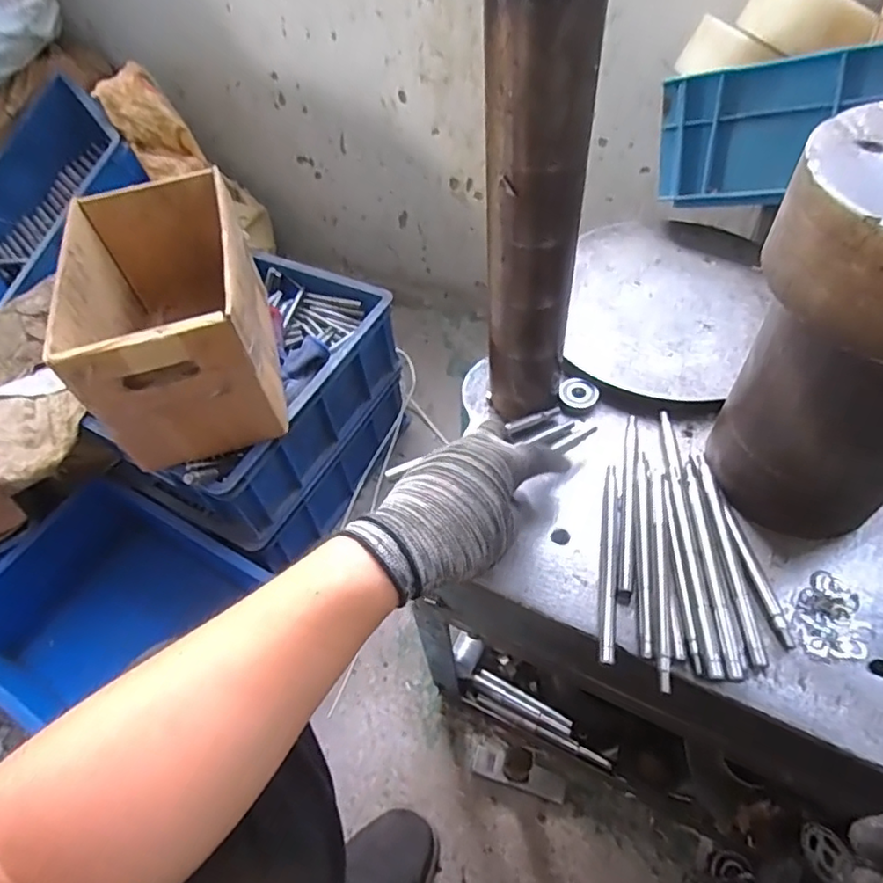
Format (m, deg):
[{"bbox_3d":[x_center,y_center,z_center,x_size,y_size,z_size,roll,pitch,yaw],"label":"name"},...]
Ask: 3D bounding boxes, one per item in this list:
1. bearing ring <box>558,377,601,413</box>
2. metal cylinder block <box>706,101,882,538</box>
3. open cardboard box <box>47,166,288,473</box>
[{"bbox_3d":[0.127,-0.042,0.546,0.036,0.012,0.030,12,55,14],"label":"bearing ring"},{"bbox_3d":[0.273,-0.059,0.396,0.144,0.253,0.139,24,59,21],"label":"metal cylinder block"},{"bbox_3d":[-0.329,-0.159,0.754,0.193,0.199,0.308,-15,53,-6],"label":"open cardboard box"}]

